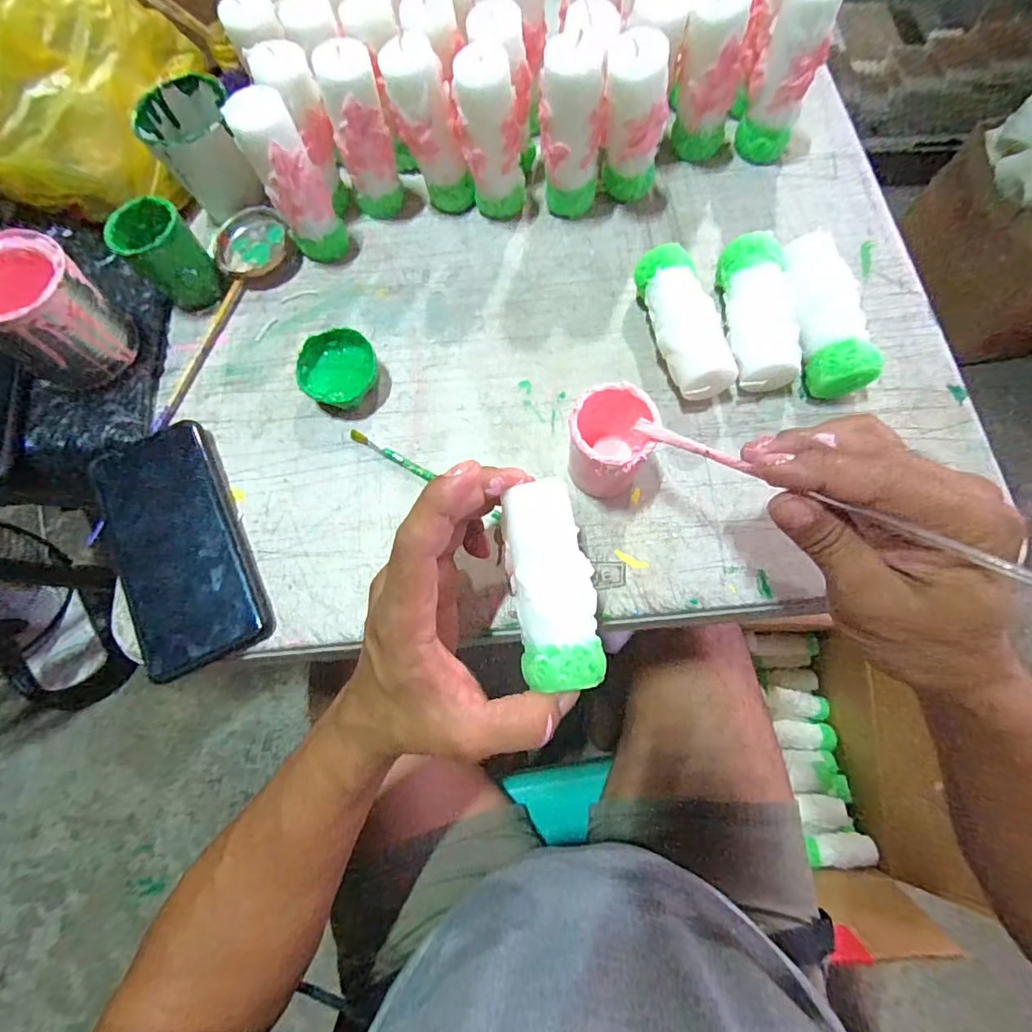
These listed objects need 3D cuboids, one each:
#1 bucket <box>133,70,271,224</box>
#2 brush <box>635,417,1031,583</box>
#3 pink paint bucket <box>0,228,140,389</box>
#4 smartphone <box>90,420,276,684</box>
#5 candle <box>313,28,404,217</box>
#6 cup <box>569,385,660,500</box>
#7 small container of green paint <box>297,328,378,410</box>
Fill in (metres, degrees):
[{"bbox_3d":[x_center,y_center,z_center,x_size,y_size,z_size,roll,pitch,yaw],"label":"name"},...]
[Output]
[{"bbox_3d":[-0.236,-0.277,0.383,0.063,0.060,0.067,-19,72,-6],"label":"bucket"},{"bbox_3d":[0.131,-0.013,0.233,0.177,0.006,0.007,31,73,33],"label":"brush"},{"bbox_3d":[-0.313,-0.136,0.340,0.066,0.075,0.067,0,71,0],"label":"pink paint bucket"},{"bbox_3d":[-0.219,0.016,0.327,0.078,0.011,0.163,-25,73,-8],"label":"smartphone"},{"bbox_3d":[-0.111,-0.276,0.370,0.037,0.107,0.034,-18,72,-6],"label":"candle"},{"bbox_3d":[0.056,-0.043,0.313,0.048,0.065,0.053,14,72,5],"label":"cup"},{"bbox_3d":[-0.124,-0.101,0.358,0.054,0.027,0.049,-35,74,-11],"label":"small container of green paint"}]

